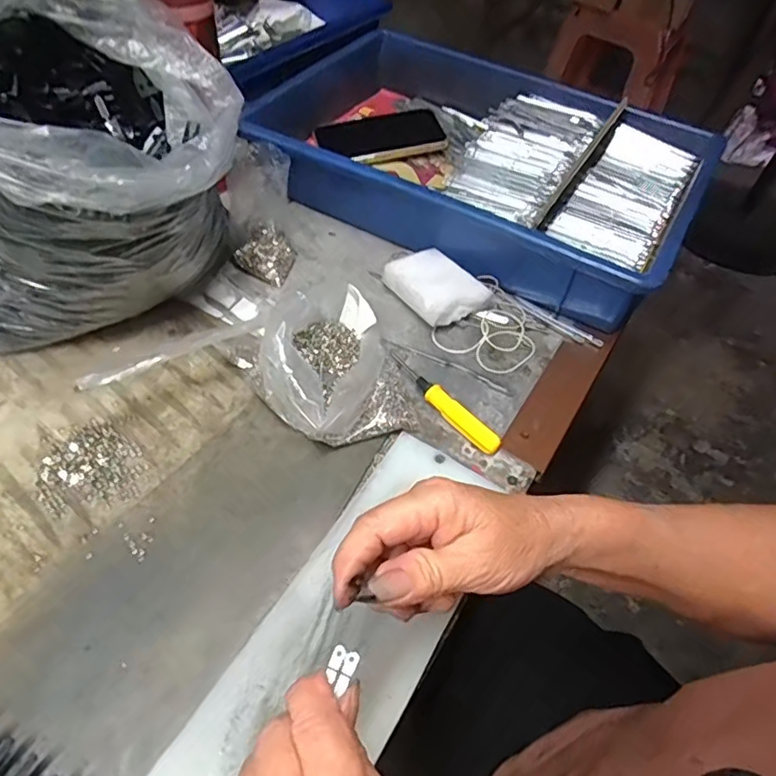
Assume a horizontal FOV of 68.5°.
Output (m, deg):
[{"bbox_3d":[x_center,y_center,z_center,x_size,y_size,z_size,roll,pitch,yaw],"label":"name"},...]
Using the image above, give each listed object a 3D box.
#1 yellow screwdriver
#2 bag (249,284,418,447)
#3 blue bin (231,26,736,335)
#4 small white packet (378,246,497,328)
[{"bbox_3d":[0.042,0.008,0.446,0.017,0.013,0.115,-31,61,-26],"label":"yellow screwdriver"},{"bbox_3d":[-0.047,-0.029,0.444,0.115,0.056,0.145,-10,54,-13],"label":"bag"},{"bbox_3d":[0.085,-0.236,0.601,0.441,0.084,0.297,26,54,14],"label":"blue bin"},{"bbox_3d":[0.042,-0.091,0.517,0.061,0.028,0.083,-25,59,-23],"label":"small white packet"}]

